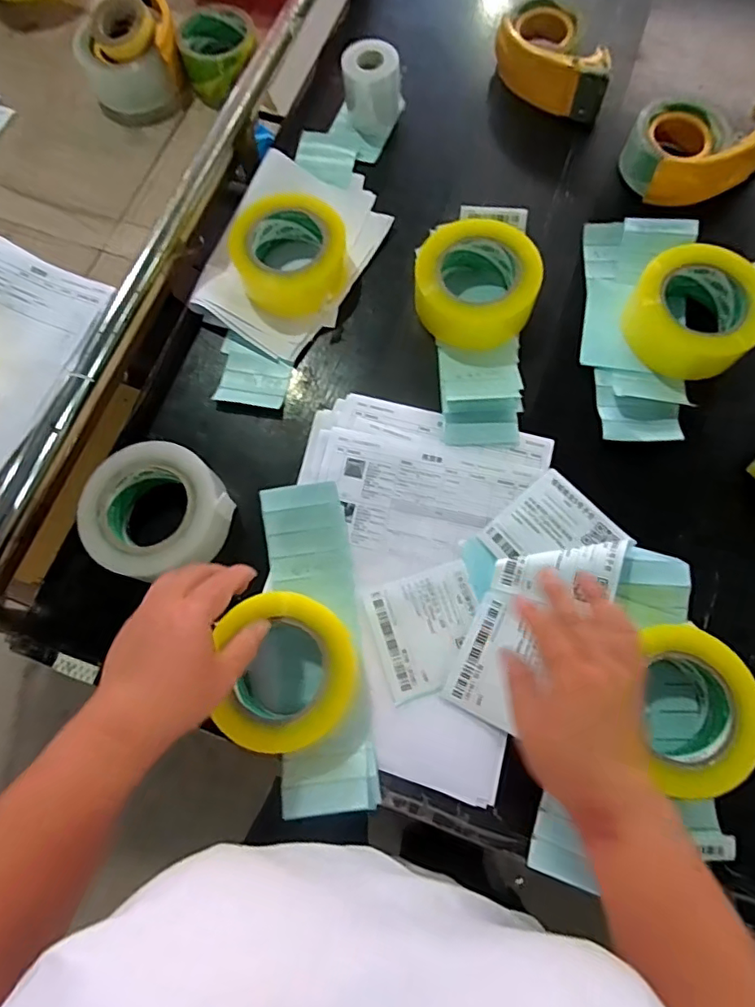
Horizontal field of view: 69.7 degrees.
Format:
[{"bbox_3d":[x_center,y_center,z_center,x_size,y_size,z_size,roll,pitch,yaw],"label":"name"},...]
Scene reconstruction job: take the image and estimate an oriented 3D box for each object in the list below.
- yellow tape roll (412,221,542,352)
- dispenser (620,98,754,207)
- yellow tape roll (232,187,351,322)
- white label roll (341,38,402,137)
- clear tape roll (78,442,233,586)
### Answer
[{"bbox_3d":[0.100,-0.224,0.551,0.122,0.061,0.114,0,74,1],"label":"yellow tape roll"},{"bbox_3d":[0.352,-0.390,0.586,0.160,0.060,0.105,-22,75,-5],"label":"dispenser"},{"bbox_3d":[-0.091,-0.259,0.569,0.118,0.048,0.115,19,75,7],"label":"yellow tape roll"},{"bbox_3d":[-0.006,-0.472,0.617,0.064,0.064,0.055,-3,74,0],"label":"white label roll"},{"bbox_3d":[-0.200,0.006,0.501,0.120,0.061,0.115,0,74,1],"label":"clear tape roll"}]

